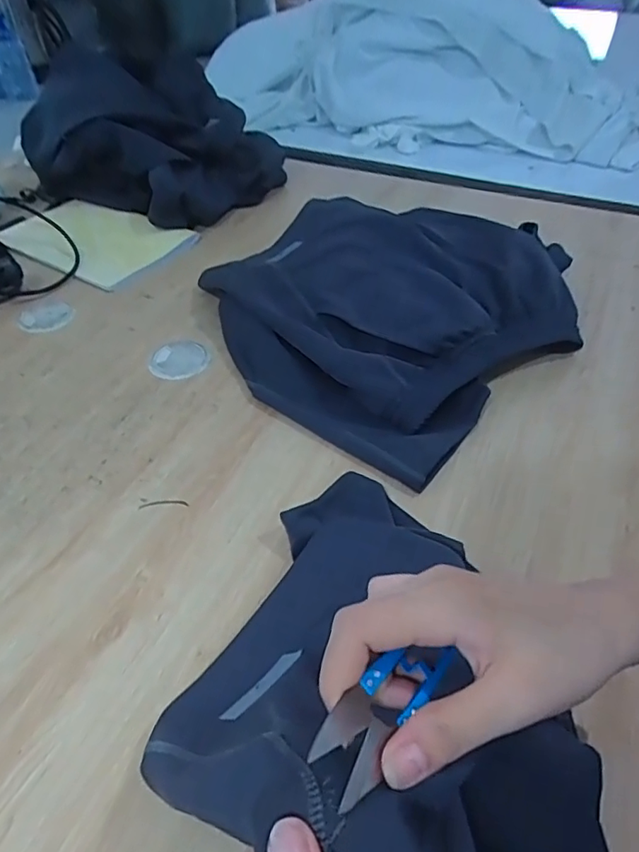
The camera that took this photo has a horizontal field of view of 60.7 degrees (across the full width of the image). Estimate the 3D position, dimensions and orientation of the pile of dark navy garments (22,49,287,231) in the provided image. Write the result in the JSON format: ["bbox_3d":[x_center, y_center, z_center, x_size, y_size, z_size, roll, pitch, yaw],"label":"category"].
[{"bbox_3d":[-0.265,-0.452,0.866,0.342,0.178,0.259,17,47,16],"label":"pile of dark navy garments"}]

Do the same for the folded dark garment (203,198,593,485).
[{"bbox_3d":[0.086,-0.159,0.639,0.414,0.078,0.386,-34,54,-29],"label":"folded dark garment"}]

